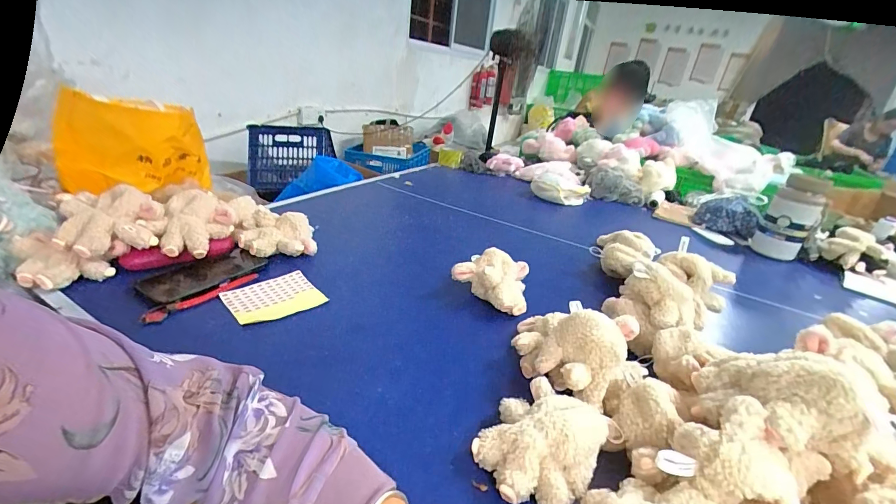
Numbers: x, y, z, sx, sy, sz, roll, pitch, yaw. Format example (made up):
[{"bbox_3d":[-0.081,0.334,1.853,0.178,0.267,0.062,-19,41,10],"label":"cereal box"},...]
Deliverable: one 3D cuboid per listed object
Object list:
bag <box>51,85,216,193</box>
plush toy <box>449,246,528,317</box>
[{"bbox_3d":[-0.583,-0.196,0.721,0.227,0.166,0.082,-12,32,-35],"label":"bag"},{"bbox_3d":[0.071,0.042,0.635,0.117,0.075,0.108,12,26,9],"label":"plush toy"}]

